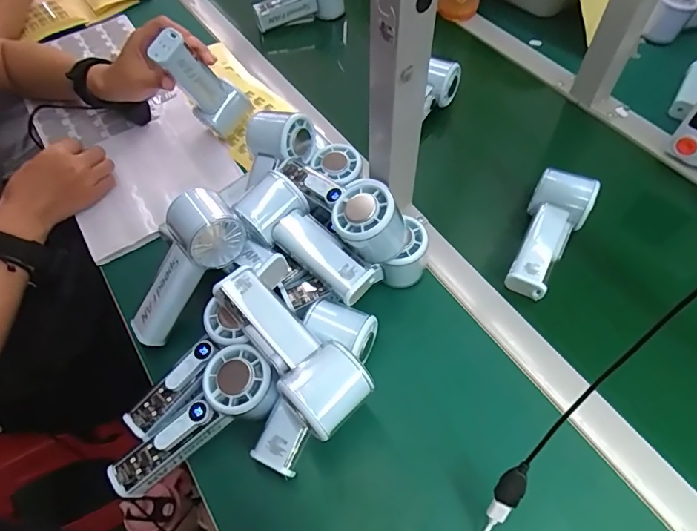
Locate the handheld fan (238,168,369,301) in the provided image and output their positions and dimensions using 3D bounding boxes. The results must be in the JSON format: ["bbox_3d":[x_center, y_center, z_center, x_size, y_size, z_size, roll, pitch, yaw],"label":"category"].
[{"bbox_3d":[-0.046,-0.026,0.428,0.067,0.050,0.146,-32,61,-18],"label":"handheld fan"}]

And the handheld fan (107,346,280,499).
[{"bbox_3d":[-0.126,0.132,0.393,0.151,0.048,0.054,-39,63,-3],"label":"handheld fan"}]

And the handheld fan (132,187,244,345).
[{"bbox_3d":[-0.162,0.003,0.433,0.063,0.053,0.147,40,104,24],"label":"handheld fan"}]

